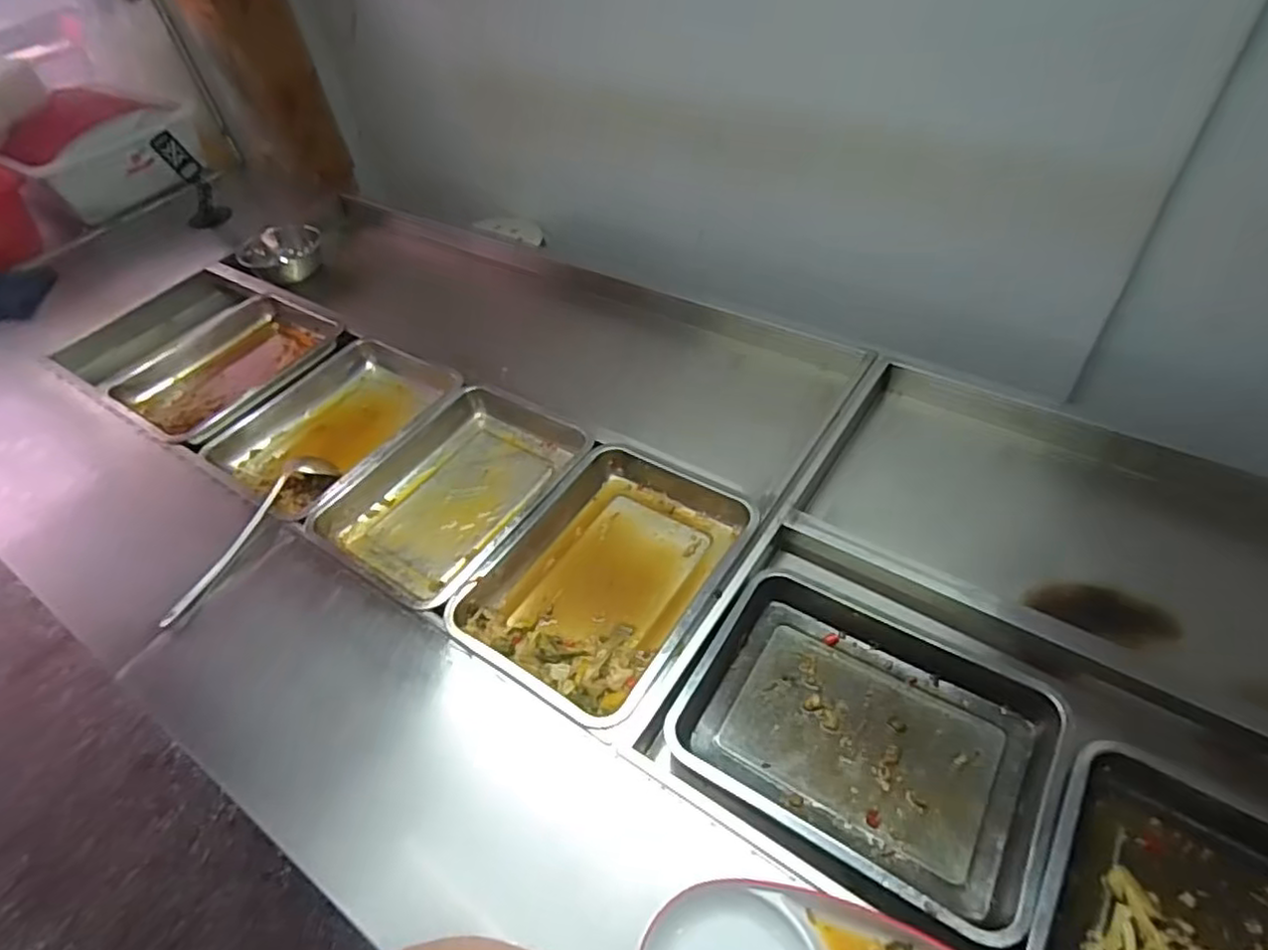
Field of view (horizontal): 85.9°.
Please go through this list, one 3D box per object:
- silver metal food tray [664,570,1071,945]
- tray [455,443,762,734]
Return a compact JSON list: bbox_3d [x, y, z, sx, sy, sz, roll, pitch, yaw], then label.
[{"bbox_3d":[0.237,0.263,0.708,0.343,0.064,0.270,21,55,25],"label":"silver metal food tray"},{"bbox_3d":[-0.029,0.114,0.846,0.270,0.056,0.341,22,55,26],"label":"tray"}]

